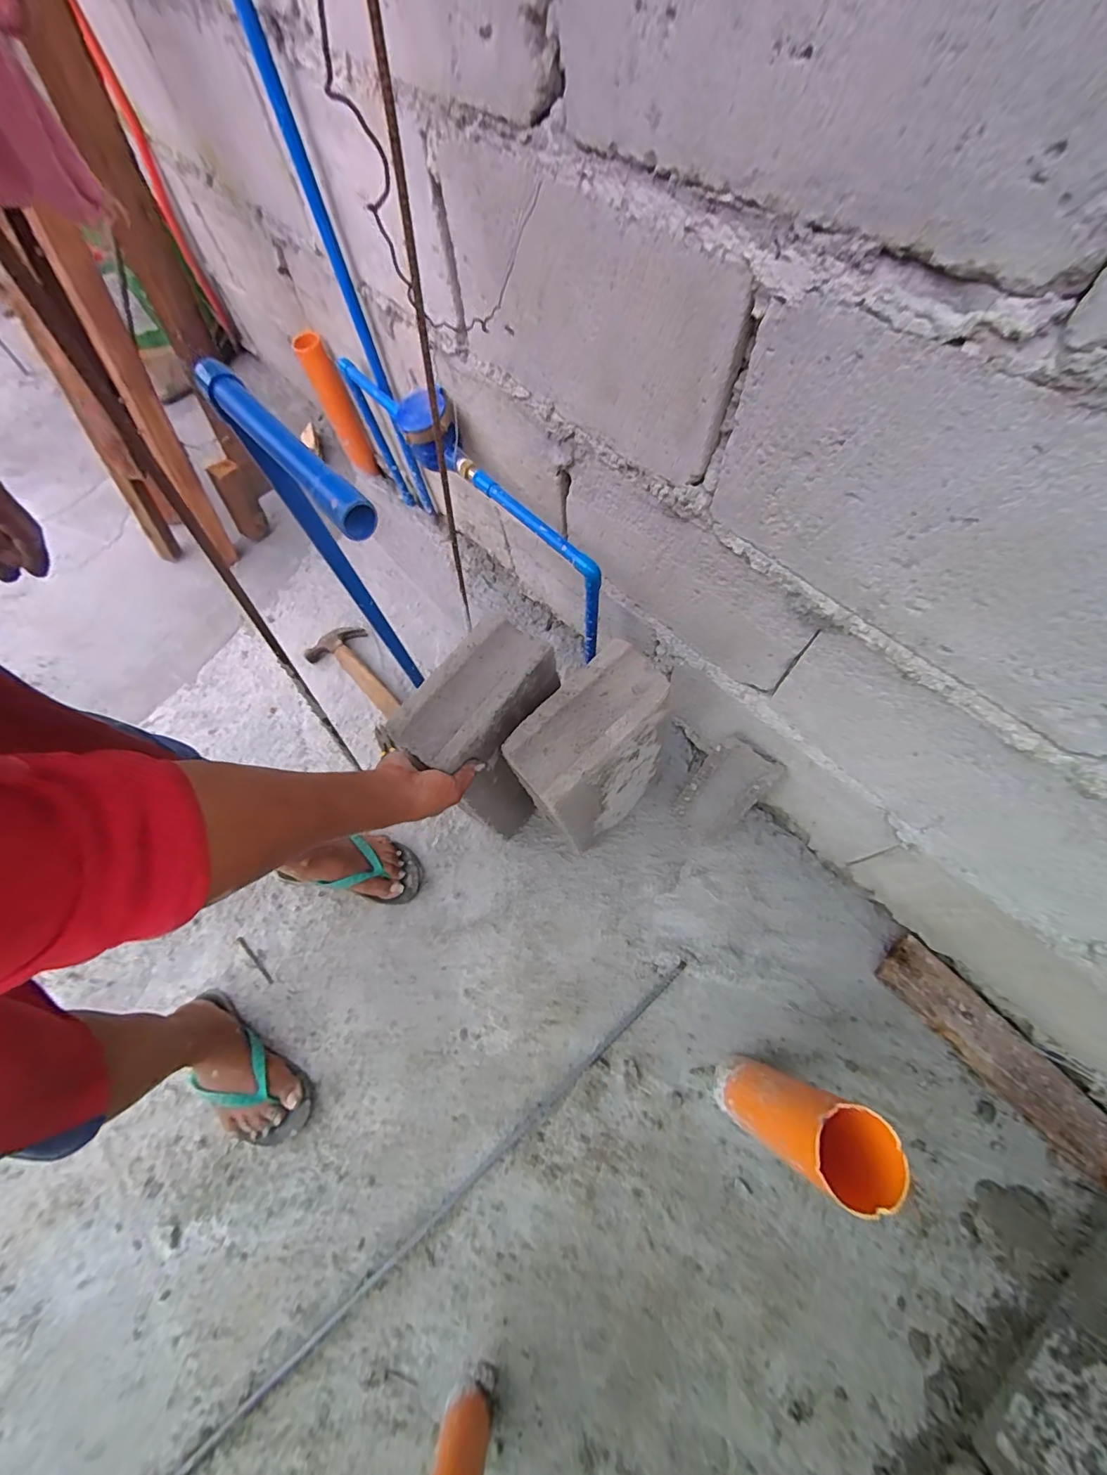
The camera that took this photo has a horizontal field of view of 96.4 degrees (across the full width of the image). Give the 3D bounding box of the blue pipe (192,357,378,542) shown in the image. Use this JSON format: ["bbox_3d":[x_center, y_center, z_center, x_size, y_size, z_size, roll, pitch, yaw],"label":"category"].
[{"bbox_3d":[-0.171,-0.182,0.308,0.021,0.022,0.185,-41,70,-14],"label":"blue pipe"}]

